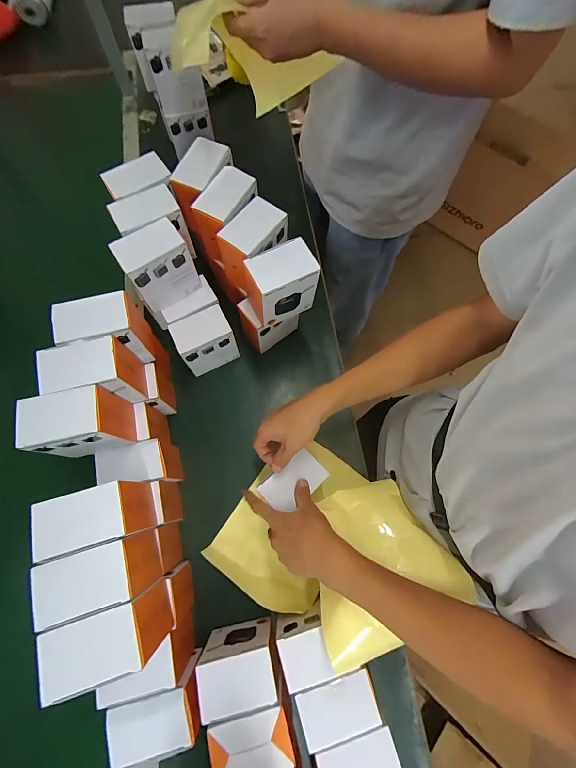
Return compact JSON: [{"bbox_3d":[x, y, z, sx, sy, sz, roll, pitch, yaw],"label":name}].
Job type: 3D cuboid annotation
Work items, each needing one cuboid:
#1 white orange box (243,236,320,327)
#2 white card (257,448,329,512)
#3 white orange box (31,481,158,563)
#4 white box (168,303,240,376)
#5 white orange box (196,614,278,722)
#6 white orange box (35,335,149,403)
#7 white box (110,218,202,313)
[{"bbox_3d":[-0.012,-0.162,0.539,0.095,0.122,0.074,-26,75,-9],"label":"white orange box"},{"bbox_3d":[0.008,0.148,0.501,0.097,0.007,0.054,-34,77,-11],"label":"white card"},{"bbox_3d":[-0.237,0.168,0.422,0.101,0.105,0.064,-16,74,-6],"label":"white orange box"},{"bbox_3d":[-0.151,-0.078,0.626,0.104,0.128,0.072,-24,75,-8],"label":"white box"},{"bbox_3d":[-0.067,0.400,0.474,0.102,0.110,0.071,-12,74,-5],"label":"white orange box"},{"bbox_3d":[-0.273,-0.010,0.480,0.102,0.111,0.066,-17,74,-7],"label":"white orange box"},{"bbox_3d":[-0.208,-0.190,0.537,0.100,0.108,0.064,-32,76,-11],"label":"white box"}]

